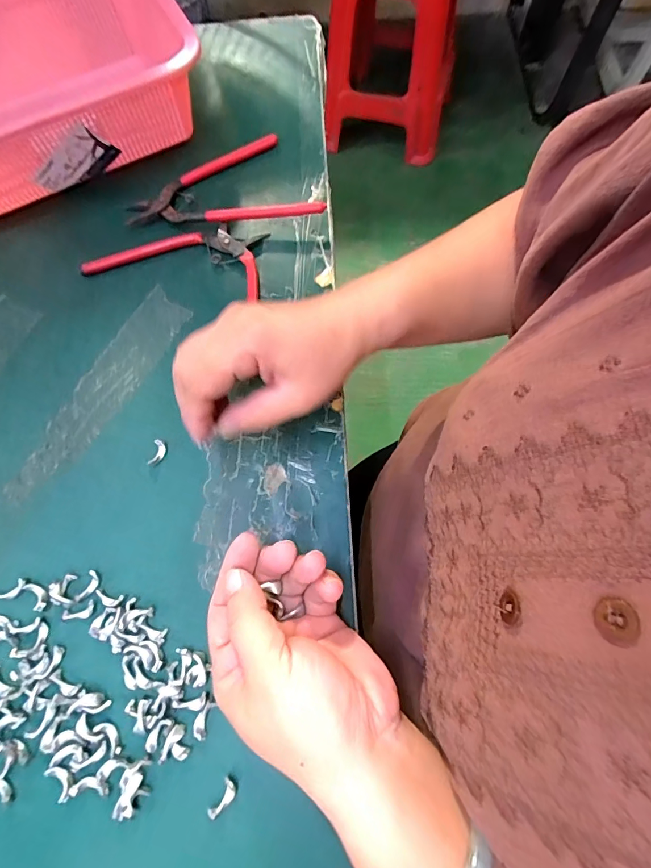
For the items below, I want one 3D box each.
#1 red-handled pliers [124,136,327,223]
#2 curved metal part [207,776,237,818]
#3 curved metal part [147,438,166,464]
[{"bbox_3d":[-0.088,-0.216,0.351,0.164,0.019,0.099,-5,70,1],"label":"red-handled pliers"},{"bbox_3d":[-0.053,0.192,0.213,0.009,0.004,0.018,28,74,12],"label":"curved metal part"},{"bbox_3d":[-0.116,0.013,0.282,0.009,0.006,0.018,2,70,3],"label":"curved metal part"}]

